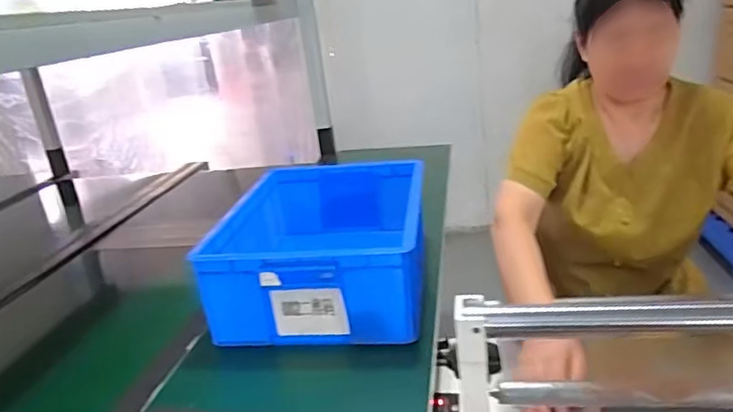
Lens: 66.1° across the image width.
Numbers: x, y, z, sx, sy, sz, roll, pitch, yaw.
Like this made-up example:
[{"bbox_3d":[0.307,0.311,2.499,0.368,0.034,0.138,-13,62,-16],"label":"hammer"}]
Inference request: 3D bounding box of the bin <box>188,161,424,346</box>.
[{"bbox_3d":[-0.056,0.058,0.922,0.294,0.148,0.411,-4,21,10],"label":"bin"}]

